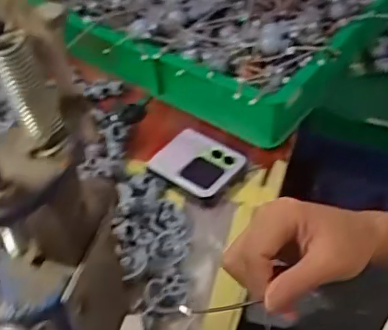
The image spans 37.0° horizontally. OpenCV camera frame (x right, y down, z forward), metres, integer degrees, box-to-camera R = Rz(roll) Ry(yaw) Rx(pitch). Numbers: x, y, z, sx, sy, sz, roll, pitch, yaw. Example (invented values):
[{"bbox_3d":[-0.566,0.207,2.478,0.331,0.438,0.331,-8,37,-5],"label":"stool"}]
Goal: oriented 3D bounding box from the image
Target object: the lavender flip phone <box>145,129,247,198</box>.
[{"bbox_3d":[0.003,-0.003,0.646,0.086,0.019,0.084,28,53,26],"label":"lavender flip phone"}]

